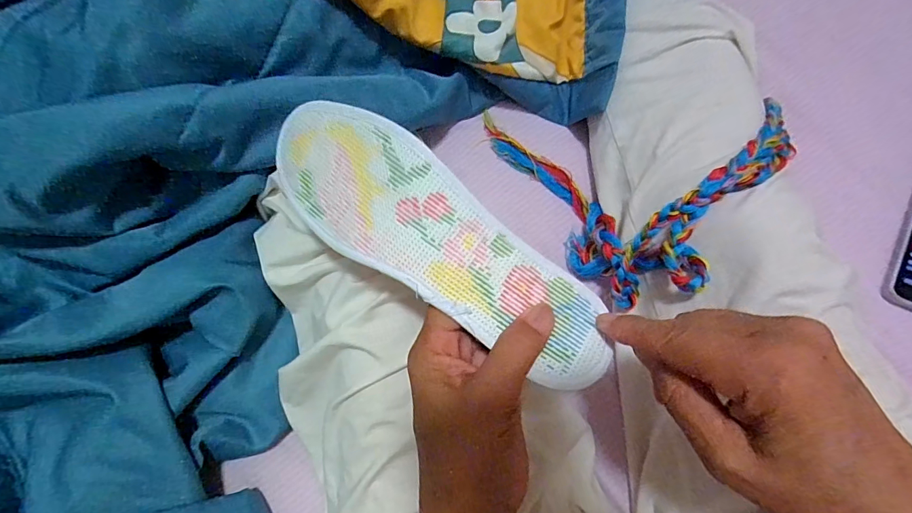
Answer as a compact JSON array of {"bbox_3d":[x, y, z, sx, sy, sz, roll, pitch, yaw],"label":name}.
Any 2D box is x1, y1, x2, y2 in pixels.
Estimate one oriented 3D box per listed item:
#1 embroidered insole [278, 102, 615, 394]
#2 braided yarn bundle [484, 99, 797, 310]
[{"bbox_3d":[-0.016,-0.013,0.243,0.229,0.026,0.069,37,92,8],"label":"embroidered insole"},{"bbox_3d":[0.150,-0.079,0.338,0.167,0.098,0.194,-28,75,-4],"label":"braided yarn bundle"}]

